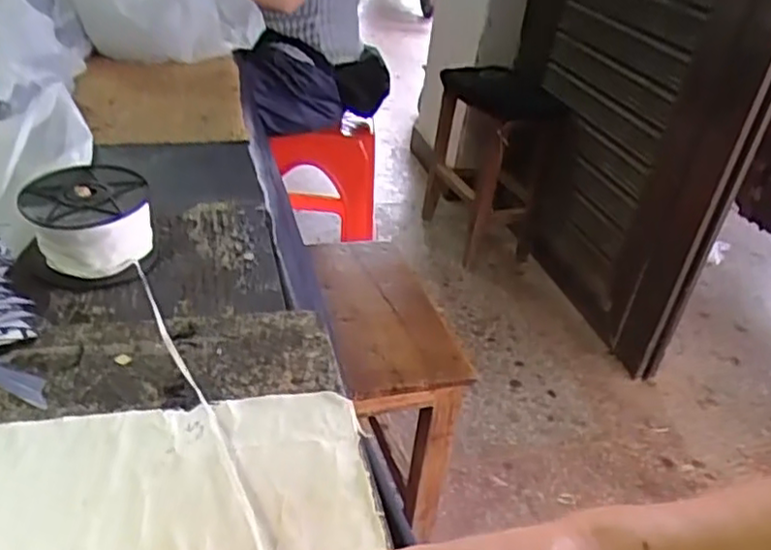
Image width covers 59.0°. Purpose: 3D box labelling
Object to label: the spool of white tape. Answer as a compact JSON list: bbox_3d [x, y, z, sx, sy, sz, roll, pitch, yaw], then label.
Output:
[{"bbox_3d":[-0.233,-0.042,0.537,0.090,0.058,0.096,-8,35,-23],"label":"spool of white tape"}]

